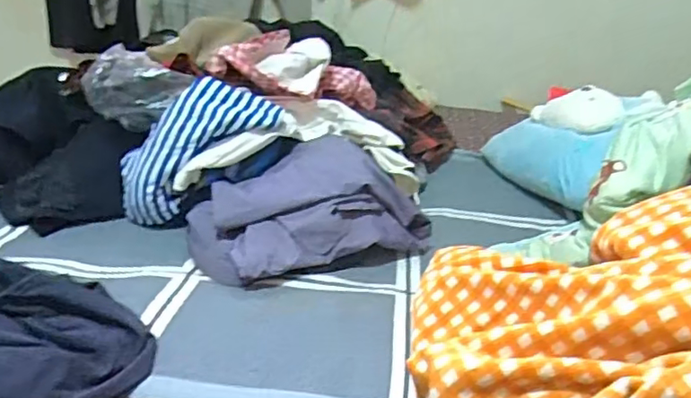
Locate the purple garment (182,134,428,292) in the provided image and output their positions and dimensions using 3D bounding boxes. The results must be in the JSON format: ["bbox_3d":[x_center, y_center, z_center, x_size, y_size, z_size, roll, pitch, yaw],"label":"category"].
[{"bbox_3d":[-0.067,0.008,0.983,0.352,0.134,0.222,-11,28,-28],"label":"purple garment"}]

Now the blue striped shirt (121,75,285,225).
[{"bbox_3d":[-0.267,-0.088,1.028,0.306,0.128,0.104,-42,28,6],"label":"blue striped shirt"}]

